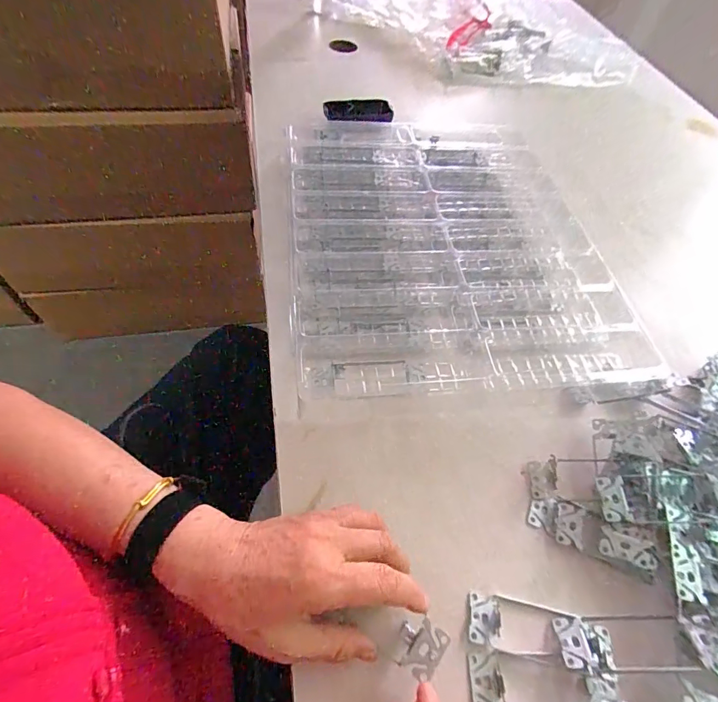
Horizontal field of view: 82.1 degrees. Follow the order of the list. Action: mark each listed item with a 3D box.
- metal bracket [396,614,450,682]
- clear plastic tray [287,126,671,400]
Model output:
[{"bbox_3d":[0.041,0.202,0.283,0.028,0.021,0.033,35,60,18],"label":"metal bracket"},{"bbox_3d":[0.094,-0.147,0.512,0.347,0.061,0.464,-3,56,-7],"label":"clear plastic tray"}]

